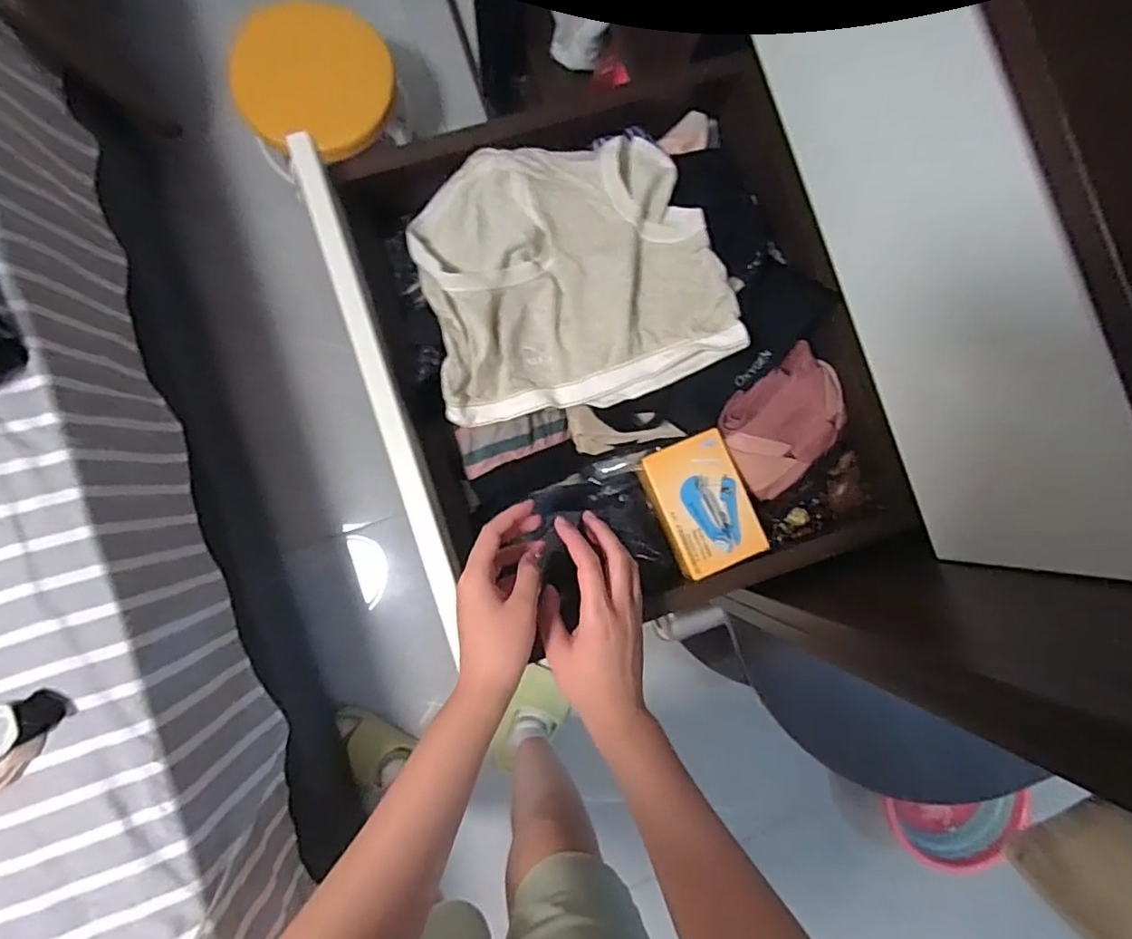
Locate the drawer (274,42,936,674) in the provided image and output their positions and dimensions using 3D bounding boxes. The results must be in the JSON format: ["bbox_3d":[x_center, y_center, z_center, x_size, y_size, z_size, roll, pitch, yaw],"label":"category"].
[{"bbox_3d":[0.038,-0.106,0.536,0.398,0.121,0.447,-16,87,-6],"label":"drawer"}]

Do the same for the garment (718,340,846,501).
[{"bbox_3d":[0.198,-0.044,0.545,0.120,0.019,0.090,-39,90,-7],"label":"garment"}]

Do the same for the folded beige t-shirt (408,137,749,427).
[{"bbox_3d":[0.001,-0.170,0.512,0.247,0.056,0.234,-13,87,-6],"label":"folded beige t-shirt"}]

